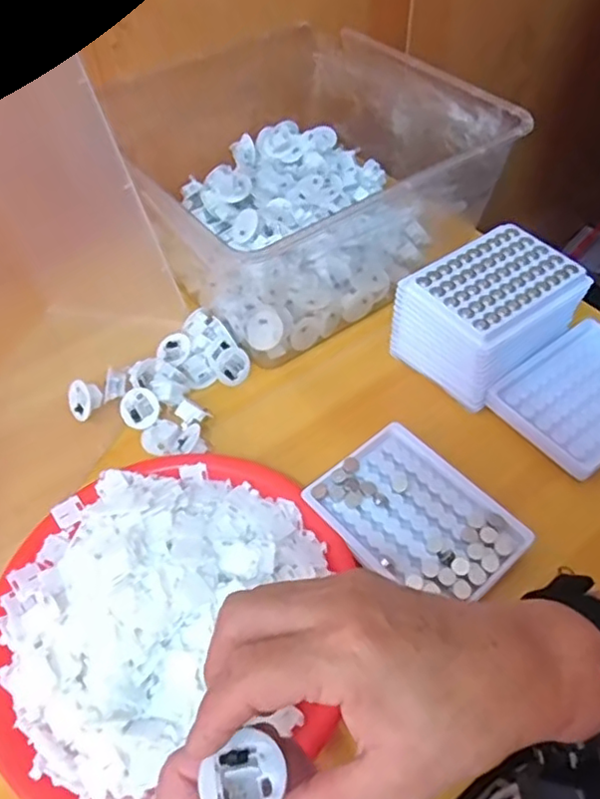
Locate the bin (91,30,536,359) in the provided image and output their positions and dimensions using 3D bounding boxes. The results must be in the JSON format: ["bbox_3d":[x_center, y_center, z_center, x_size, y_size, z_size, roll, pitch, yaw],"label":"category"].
[{"bbox_3d":[0.003,-0.223,0.592,0.296,0.133,0.292,-27,56,-18],"label":"bin"}]

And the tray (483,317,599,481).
[{"bbox_3d":[0.229,-0.007,0.486,0.130,0.019,0.096,-32,58,-22],"label":"tray"}]

